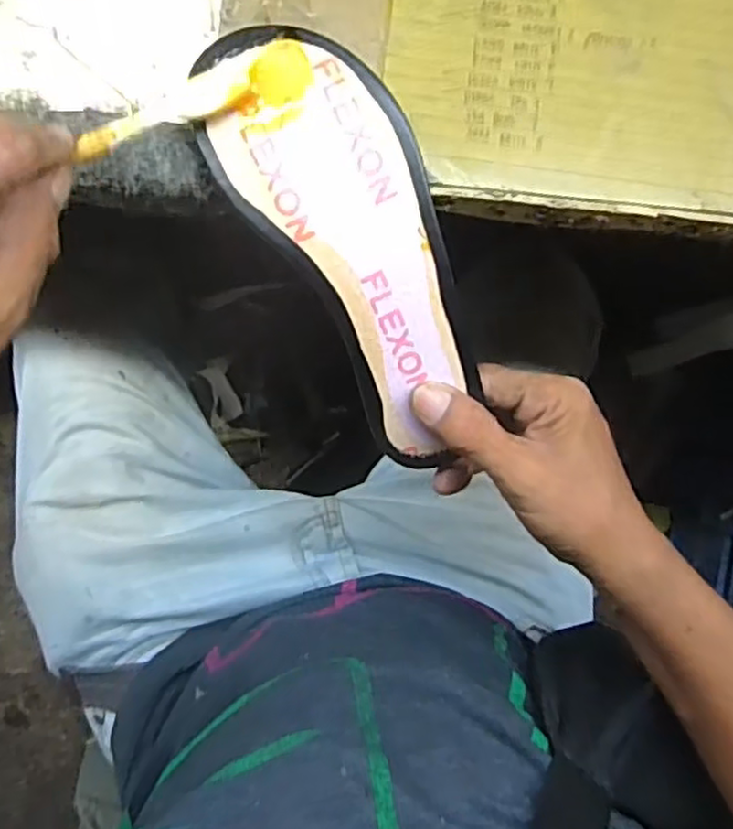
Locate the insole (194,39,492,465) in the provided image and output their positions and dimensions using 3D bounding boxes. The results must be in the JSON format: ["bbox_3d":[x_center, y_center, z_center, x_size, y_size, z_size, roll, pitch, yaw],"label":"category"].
[{"bbox_3d":[-0.002,-0.075,0.337,0.079,0.027,0.217,-25,108,1],"label":"insole"}]

